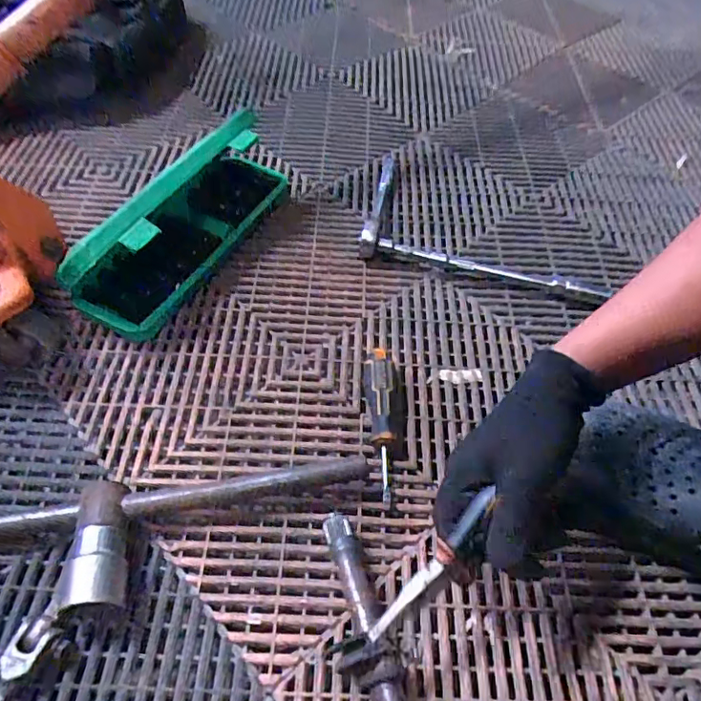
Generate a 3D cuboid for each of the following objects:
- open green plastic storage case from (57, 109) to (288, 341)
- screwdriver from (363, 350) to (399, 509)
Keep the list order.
[{"bbox_3d":[-0.175,-0.146,0.593,0.079,0.117,0.278,26,56,15],"label":"open green plastic storage case"},{"bbox_3d":[0.029,0.064,0.501,0.032,0.031,0.145,2,53,-2],"label":"screwdriver"}]

